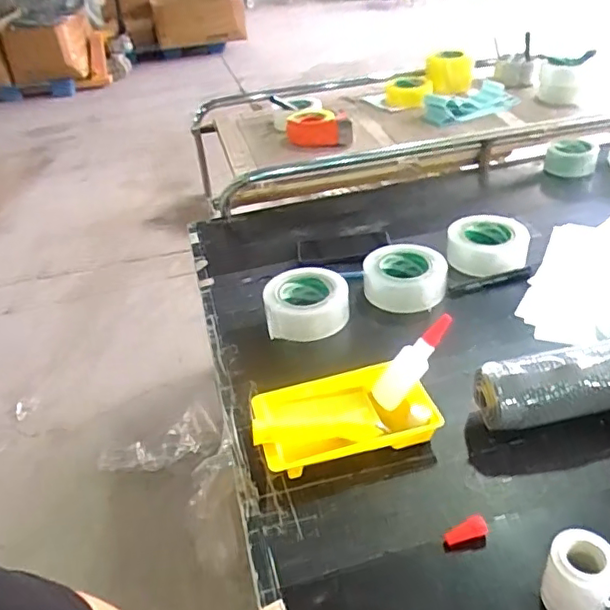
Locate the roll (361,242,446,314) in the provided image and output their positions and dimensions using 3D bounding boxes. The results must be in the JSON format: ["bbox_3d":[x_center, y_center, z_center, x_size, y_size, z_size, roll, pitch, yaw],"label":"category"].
[{"bbox_3d":[0.158,-0.046,0.920,0.124,0.056,0.124,-3,37,3],"label":"roll"}]

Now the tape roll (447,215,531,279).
[{"bbox_3d":[0.305,-0.096,0.970,0.128,0.052,0.133,9,39,18],"label":"tape roll"}]

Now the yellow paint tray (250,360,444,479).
[{"bbox_3d":[0.041,0.130,0.686,0.208,0.045,0.122,-12,37,-8],"label":"yellow paint tray"}]

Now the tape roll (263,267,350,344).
[{"bbox_3d":[0.003,-0.001,0.882,0.126,0.056,0.129,-3,37,4],"label":"tape roll"}]

